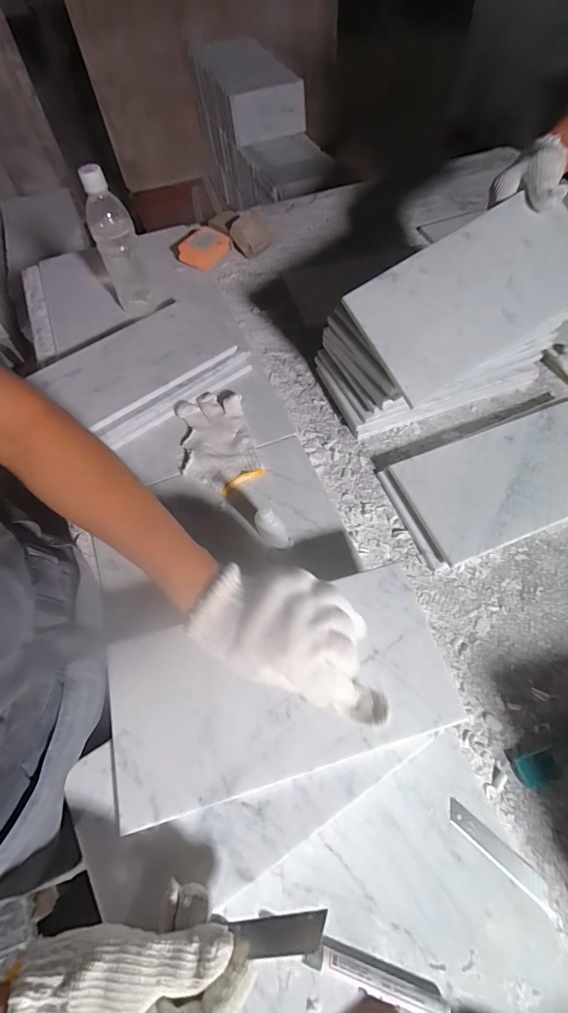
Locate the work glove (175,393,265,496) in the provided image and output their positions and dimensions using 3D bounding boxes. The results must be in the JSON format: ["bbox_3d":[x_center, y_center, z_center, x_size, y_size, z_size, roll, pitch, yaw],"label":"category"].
[{"bbox_3d":[-0.096,-0.093,0.571,0.098,0.017,0.163,-15,61,-6],"label":"work glove"}]

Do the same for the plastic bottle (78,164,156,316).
[{"bbox_3d":[-0.262,-0.412,0.638,0.066,0.192,0.054,-20,62,-9],"label":"plastic bottle"}]

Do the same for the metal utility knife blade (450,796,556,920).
[{"bbox_3d":[0.197,0.316,0.364,0.106,0.004,0.022,40,58,16],"label":"metal utility knife blade"}]

